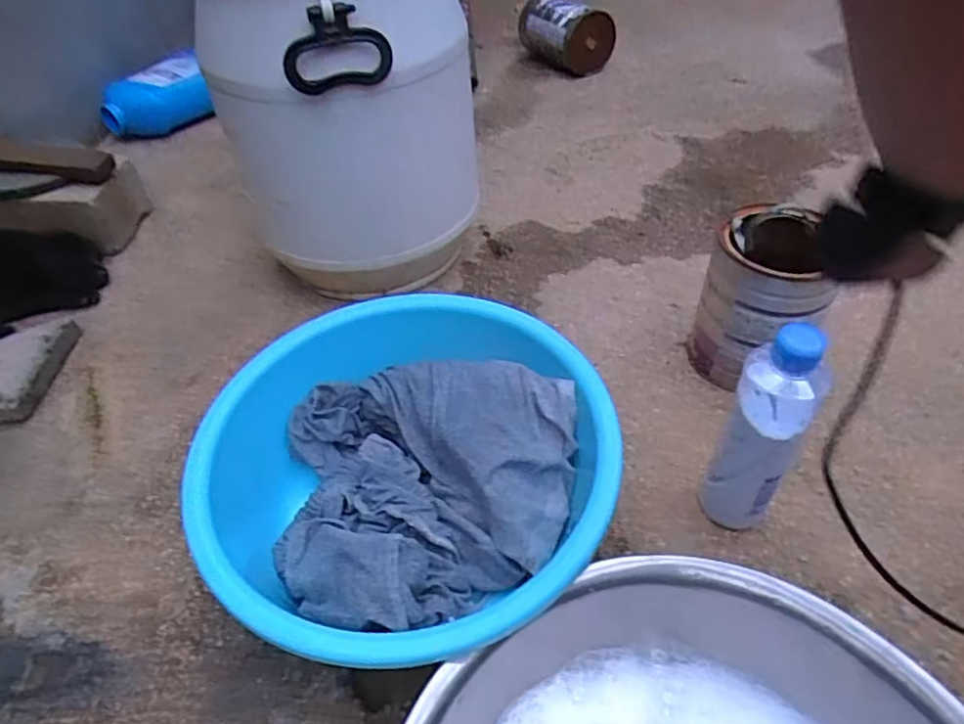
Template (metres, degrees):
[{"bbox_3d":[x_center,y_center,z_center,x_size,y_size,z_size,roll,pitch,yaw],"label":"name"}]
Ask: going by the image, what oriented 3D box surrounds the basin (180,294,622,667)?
[{"bbox_3d":[-0.066,0.101,0.556,0.332,0.128,0.335,-2,46,2],"label":"basin"}]

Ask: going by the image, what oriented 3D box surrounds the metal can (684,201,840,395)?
[{"bbox_3d":[0.287,-0.061,0.660,0.100,0.168,0.112,6,43,10],"label":"metal can"}]

